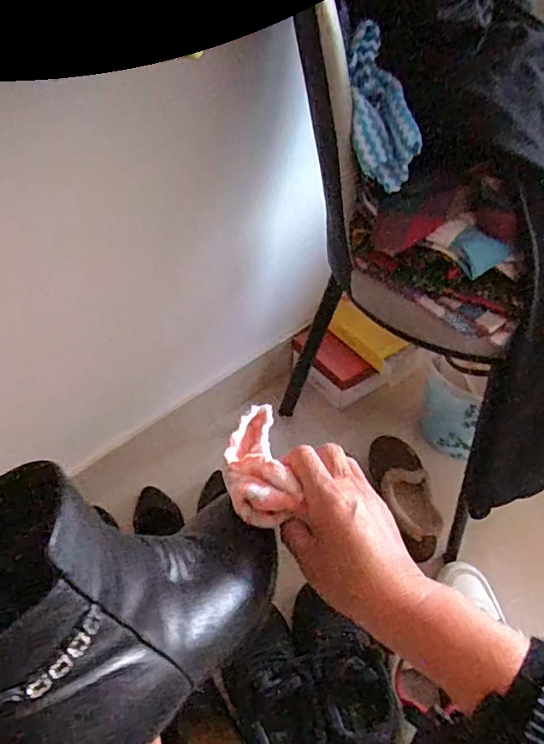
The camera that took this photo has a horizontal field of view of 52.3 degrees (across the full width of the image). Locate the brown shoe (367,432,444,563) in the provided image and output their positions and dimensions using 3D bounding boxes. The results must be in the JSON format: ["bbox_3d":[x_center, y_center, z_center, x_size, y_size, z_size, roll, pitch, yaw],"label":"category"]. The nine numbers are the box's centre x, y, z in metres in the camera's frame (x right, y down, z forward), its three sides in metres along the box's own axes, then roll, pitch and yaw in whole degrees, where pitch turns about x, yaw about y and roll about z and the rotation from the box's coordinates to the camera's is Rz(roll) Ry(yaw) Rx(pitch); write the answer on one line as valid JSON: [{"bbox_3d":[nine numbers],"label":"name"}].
[{"bbox_3d":[0.235,0.204,0.974,0.094,0.069,0.239,-4,45,-5],"label":"brown shoe"}]

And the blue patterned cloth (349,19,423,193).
[{"bbox_3d":[0.124,-0.302,0.628,0.064,0.182,0.049,-16,7,-17],"label":"blue patterned cloth"}]

